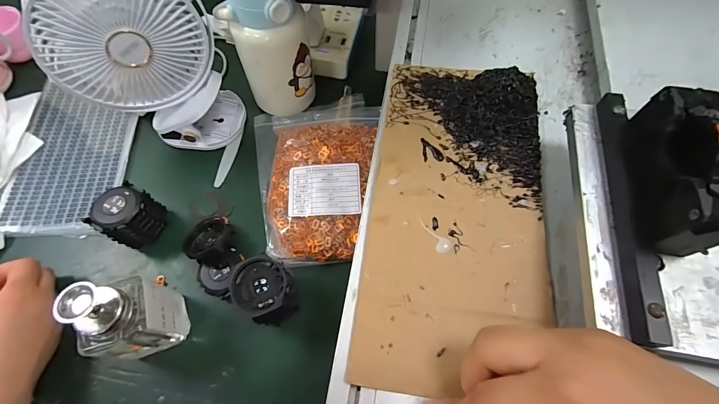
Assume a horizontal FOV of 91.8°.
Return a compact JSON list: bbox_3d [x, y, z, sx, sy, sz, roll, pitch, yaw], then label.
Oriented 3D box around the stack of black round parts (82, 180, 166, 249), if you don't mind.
[{"bbox_3d":[-0.243,0.016,0.372,0.044,0.057,0.056,29,67,13],"label":"stack of black round parts"}]

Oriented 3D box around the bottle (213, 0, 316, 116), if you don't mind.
[{"bbox_3d":[-0.097,-0.176,0.392,0.080,0.173,0.065,-10,66,-4],"label":"bottle"}]

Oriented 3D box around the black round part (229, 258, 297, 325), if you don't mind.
[{"bbox_3d":[-0.085,0.083,0.328,0.051,0.064,0.050,0,65,0],"label":"black round part"}]

